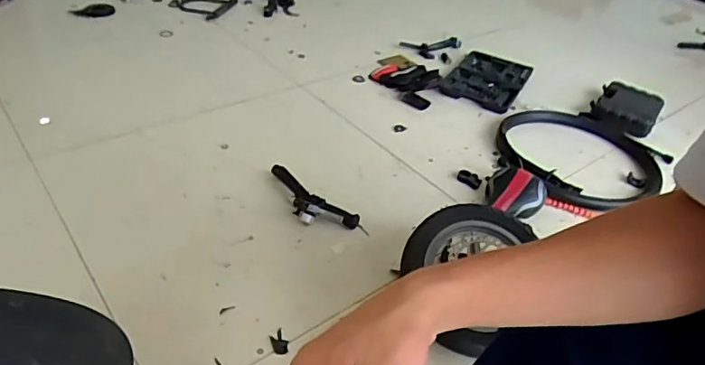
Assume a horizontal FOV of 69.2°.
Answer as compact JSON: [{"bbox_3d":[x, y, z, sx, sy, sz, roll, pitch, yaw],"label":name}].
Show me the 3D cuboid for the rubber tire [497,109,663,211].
[{"bbox_3d":[0.645,-0.079,1.443,0.439,0.044,0.439,4,38,-4],"label":"rubber tire"}]

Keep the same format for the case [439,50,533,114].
[{"bbox_3d":[0.476,-0.366,1.805,0.254,0.036,0.395,24,41,20],"label":"case"}]

